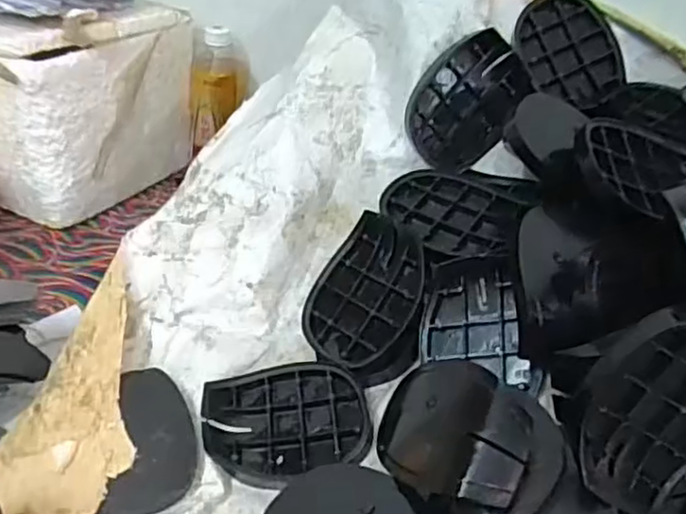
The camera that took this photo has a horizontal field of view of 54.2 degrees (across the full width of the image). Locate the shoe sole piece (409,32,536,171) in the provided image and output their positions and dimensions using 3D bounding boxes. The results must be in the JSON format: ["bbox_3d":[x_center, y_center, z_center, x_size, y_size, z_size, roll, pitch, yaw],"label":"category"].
[{"bbox_3d":[0.116,-0.144,0.626,0.091,0.121,0.014,45,12,-10],"label":"shoe sole piece"}]

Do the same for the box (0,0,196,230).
[{"bbox_3d":[-0.343,-0.208,0.784,0.260,0.198,0.243,24,37,24],"label":"box"}]

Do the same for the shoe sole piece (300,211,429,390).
[{"bbox_3d":[0.018,0.032,0.532,0.092,0.023,0.132,3,66,21],"label":"shoe sole piece"}]

